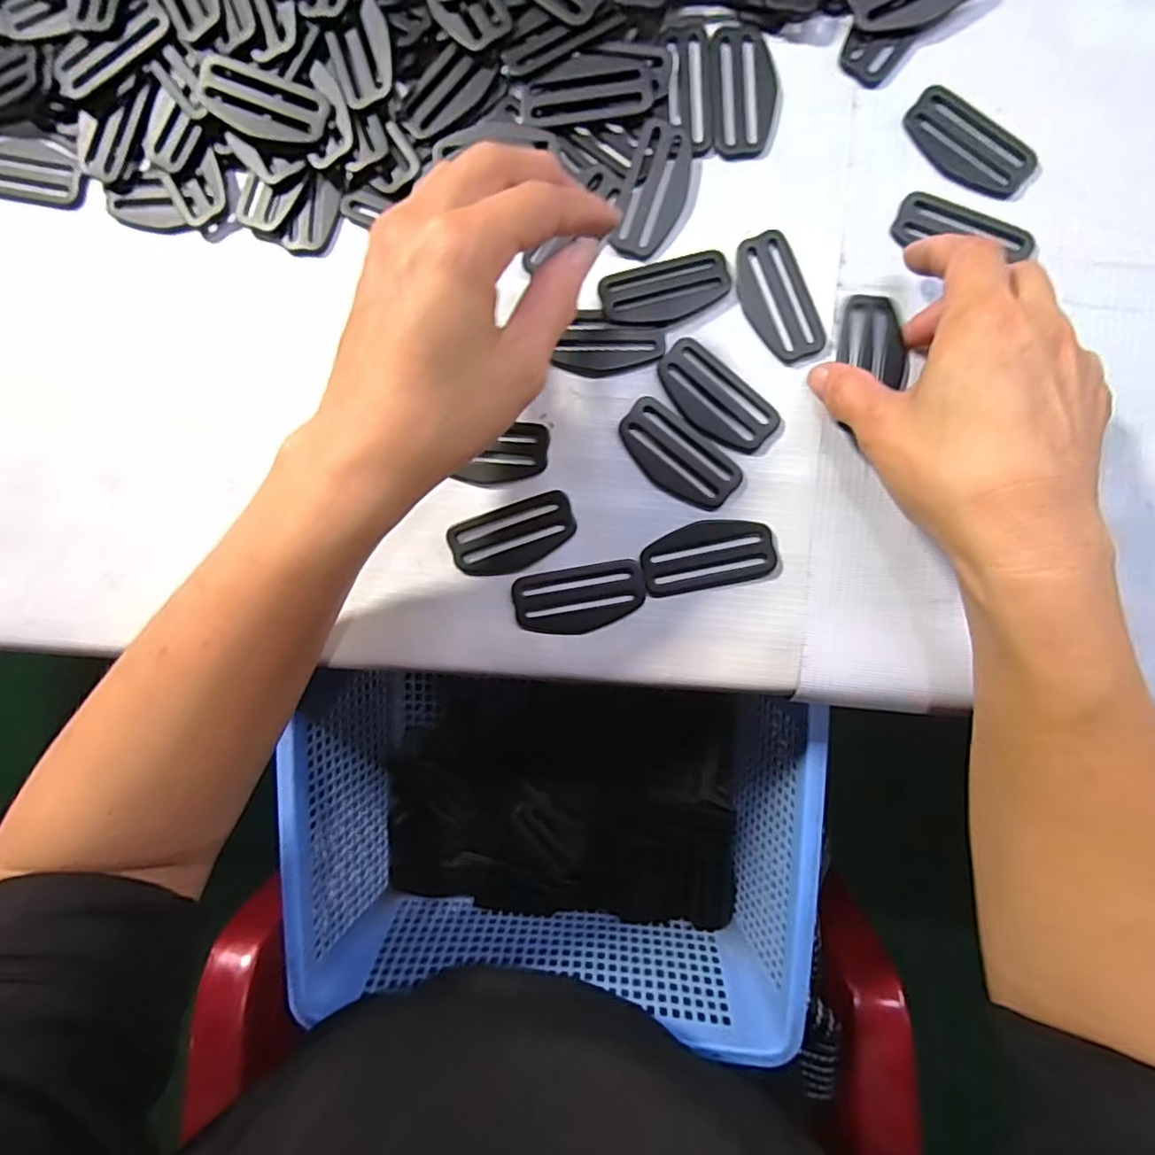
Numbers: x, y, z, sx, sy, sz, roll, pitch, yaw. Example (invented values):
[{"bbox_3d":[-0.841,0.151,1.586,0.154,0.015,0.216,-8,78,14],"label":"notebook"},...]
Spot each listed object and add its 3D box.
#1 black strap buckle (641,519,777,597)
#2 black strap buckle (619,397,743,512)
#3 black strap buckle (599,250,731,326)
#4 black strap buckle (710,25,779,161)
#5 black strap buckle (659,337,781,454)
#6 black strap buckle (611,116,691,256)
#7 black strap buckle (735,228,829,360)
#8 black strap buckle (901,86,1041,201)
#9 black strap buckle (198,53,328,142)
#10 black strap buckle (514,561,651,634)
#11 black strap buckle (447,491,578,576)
[{"bbox_3d":[0.059,-0.011,0.268,0.059,0.004,0.029,-11,89,2],"label":"black strap buckle"},{"bbox_3d":[0.045,-0.055,0.268,0.059,0.004,0.029,40,91,3],"label":"black strap buckle"},{"bbox_3d":[0.040,-0.132,0.270,0.058,0.004,0.028,-16,88,2],"label":"black strap buckle"},{"bbox_3d":[0.076,-0.223,0.270,0.029,0.004,0.058,-2,89,3],"label":"black strap buckle"},{"bbox_3d":[0.062,-0.081,0.268,0.059,0.004,0.030,41,91,3],"label":"black strap buckle"},{"bbox_3d":[0.036,-0.177,0.270,0.027,0.007,0.058,19,90,3],"label":"black strap buckle"},{"bbox_3d":[0.091,-0.127,0.268,0.029,0.004,0.058,-22,88,2],"label":"black strap buckle"},{"bbox_3d":[0.174,-0.193,0.262,0.059,0.004,0.031,38,91,3],"label":"black strap buckle"},{"bbox_3d":[-0.143,-0.217,0.269,0.058,0.008,0.028,17,90,3],"label":"black strap buckle"},{"bbox_3d":[0.001,0.010,0.271,0.059,0.004,0.030,-10,89,2],"label":"black strap buckle"},{"bbox_3d":[-0.029,-0.018,0.274,0.058,0.004,0.030,-19,88,2],"label":"black strap buckle"}]

